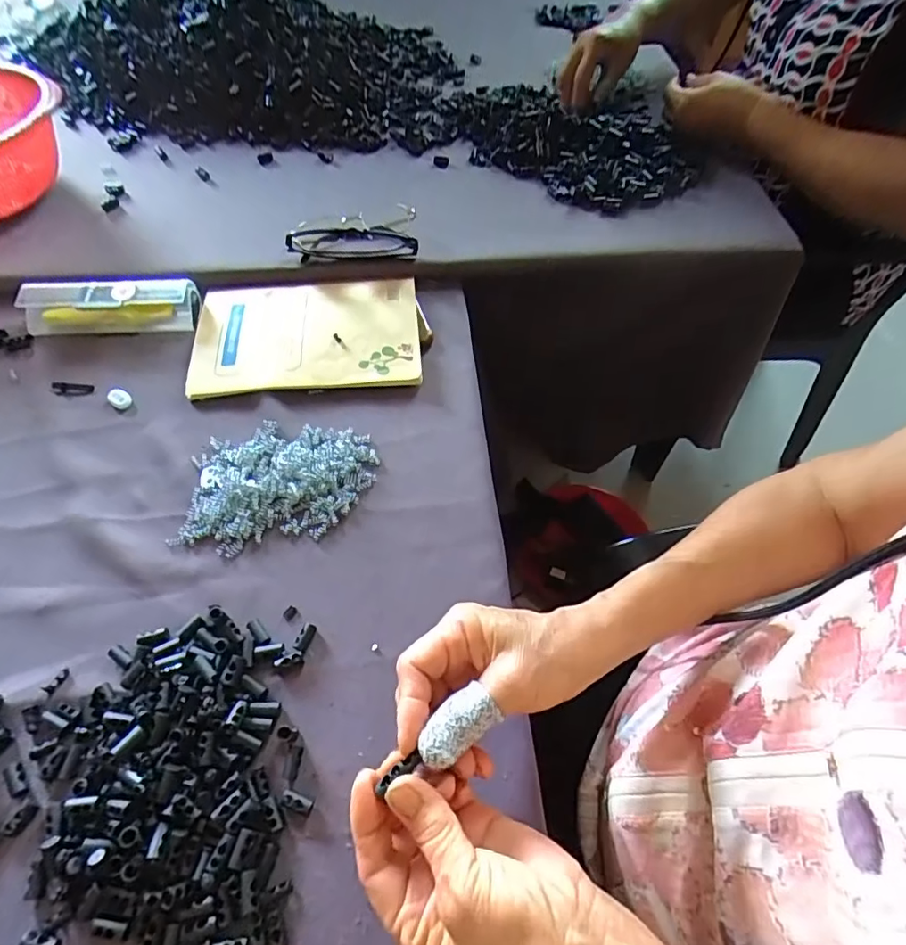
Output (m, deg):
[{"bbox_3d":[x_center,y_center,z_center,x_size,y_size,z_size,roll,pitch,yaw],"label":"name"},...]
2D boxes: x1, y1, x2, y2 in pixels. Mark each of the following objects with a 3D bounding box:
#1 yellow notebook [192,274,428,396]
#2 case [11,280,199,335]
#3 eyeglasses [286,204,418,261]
[{"bbox_3d":[-0.135,-0.133,0.501,0.202,0.017,0.134,-4,58,-2],"label":"yellow notebook"},{"bbox_3d":[-0.324,-0.159,0.507,0.151,0.032,0.038,-2,58,-1],"label":"case"},{"bbox_3d":[-0.101,-0.247,0.553,0.128,0.033,0.063,0,58,0],"label":"eyeglasses"}]

